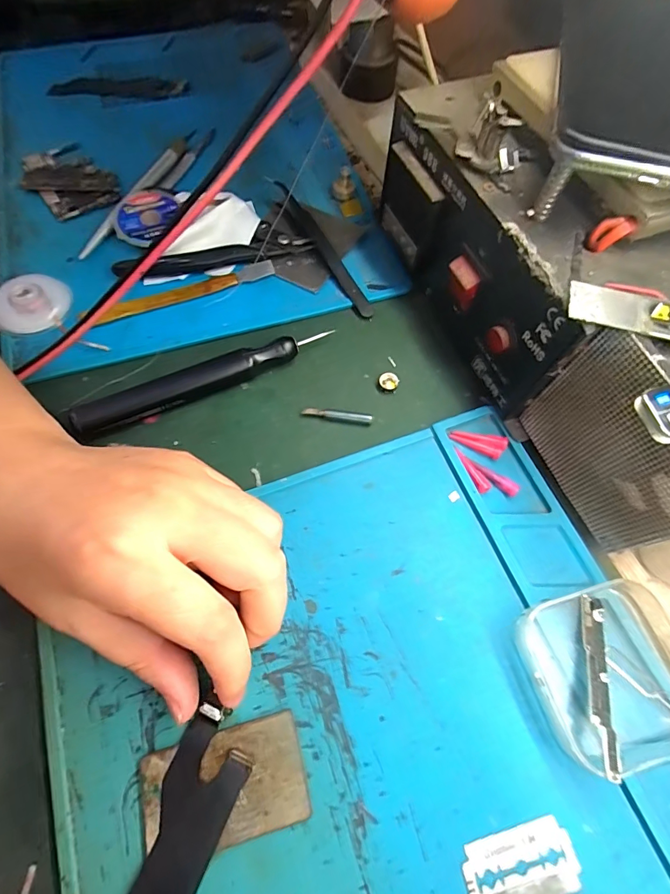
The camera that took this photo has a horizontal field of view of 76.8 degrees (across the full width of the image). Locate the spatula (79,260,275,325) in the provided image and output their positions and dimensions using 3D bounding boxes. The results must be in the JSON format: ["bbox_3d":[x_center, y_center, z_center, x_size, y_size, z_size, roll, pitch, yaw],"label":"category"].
[{"bbox_3d":[-0.095,-0.097,0.263,0.117,0.005,0.011,-20,68,-11],"label":"spatula"}]

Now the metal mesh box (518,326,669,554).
[{"bbox_3d":[0.128,-0.001,0.183,0.030,0.084,0.079,-19,68,-10],"label":"metal mesh box"}]

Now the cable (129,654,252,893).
[{"bbox_3d":[-0.059,0.150,0.153,0.030,0.005,0.112,16,65,5],"label":"cable"}]

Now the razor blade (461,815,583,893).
[{"bbox_3d":[0.070,0.156,0.156,0.042,0.004,0.023,-13,67,-8],"label":"razor blade"}]

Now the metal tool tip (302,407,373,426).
[{"bbox_3d":[0.001,-0.017,0.236,0.039,0.004,0.006,10,66,2],"label":"metal tool tip"}]

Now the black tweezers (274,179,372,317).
[{"bbox_3d":[-0.006,-0.128,0.276,0.014,0.009,0.107,-31,84,-15],"label":"black tweezers"}]

